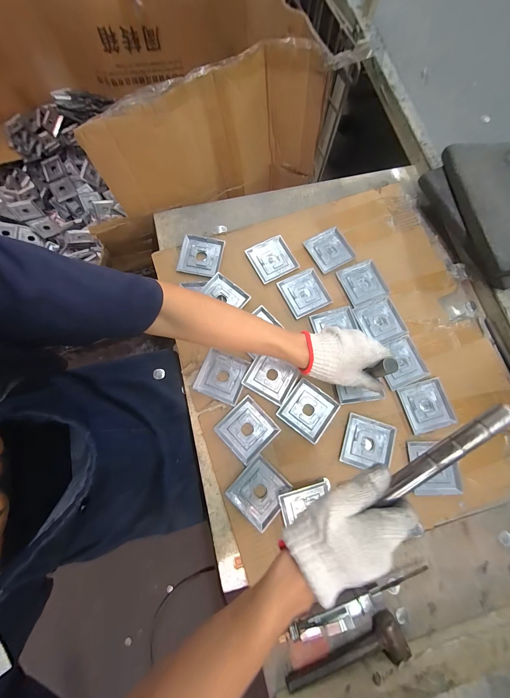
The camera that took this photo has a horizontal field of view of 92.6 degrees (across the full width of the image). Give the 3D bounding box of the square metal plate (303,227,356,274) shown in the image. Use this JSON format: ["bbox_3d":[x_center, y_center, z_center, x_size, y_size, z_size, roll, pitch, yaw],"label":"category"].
[{"bbox_3d":[0.168,-0.224,0.548,0.089,0.004,0.090,-28,79,-8],"label":"square metal plate"}]

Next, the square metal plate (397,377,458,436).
[{"bbox_3d":[0.335,0.112,0.475,0.092,0.009,0.091,-16,78,-5],"label":"square metal plate"}]

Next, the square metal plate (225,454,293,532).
[{"bbox_3d":[0.008,0.251,0.429,0.088,0.009,0.087,42,79,8],"label":"square metal plate"}]

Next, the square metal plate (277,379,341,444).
[{"bbox_3d":[0.102,0.117,0.466,0.090,0.006,0.090,37,78,7],"label":"square metal plate"}]

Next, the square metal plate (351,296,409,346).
[{"bbox_3d":[0.264,-0.058,0.514,0.086,0.004,0.091,-22,78,-7],"label":"square metal plate"}]

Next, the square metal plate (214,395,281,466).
[{"bbox_3d":[-0.014,0.150,0.454,0.090,0.007,0.090,-43,81,-11],"label":"square metal plate"}]

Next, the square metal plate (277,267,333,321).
[{"bbox_3d":[0.106,-0.120,0.523,0.089,0.006,0.091,-26,79,-8],"label":"square metal plate"}]

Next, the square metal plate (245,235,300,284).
[{"bbox_3d":[0.039,-0.198,0.538,0.090,0.008,0.090,-28,79,-8],"label":"square metal plate"}]

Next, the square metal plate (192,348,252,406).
[{"bbox_3d":[-0.064,0.052,0.476,0.088,0.007,0.089,22,77,3],"label":"square metal plate"}]

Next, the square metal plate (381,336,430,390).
[{"bbox_3d":[0.296,0.026,0.494,0.087,0.004,0.090,-21,78,-7],"label":"square metal plate"}]

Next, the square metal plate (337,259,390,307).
[{"bbox_3d":[0.236,-0.144,0.532,0.088,0.004,0.091,-21,78,-7],"label":"square metal plate"}]

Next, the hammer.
[{"bbox_3d":[0.141,0.479,0.372,0.192,0.033,0.046,-22,78,-7],"label":"hammer"}]

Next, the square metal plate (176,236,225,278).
[{"bbox_3d":[-0.120,-0.205,0.538,0.090,0.009,0.088,9,77,0],"label":"square metal plate"}]

